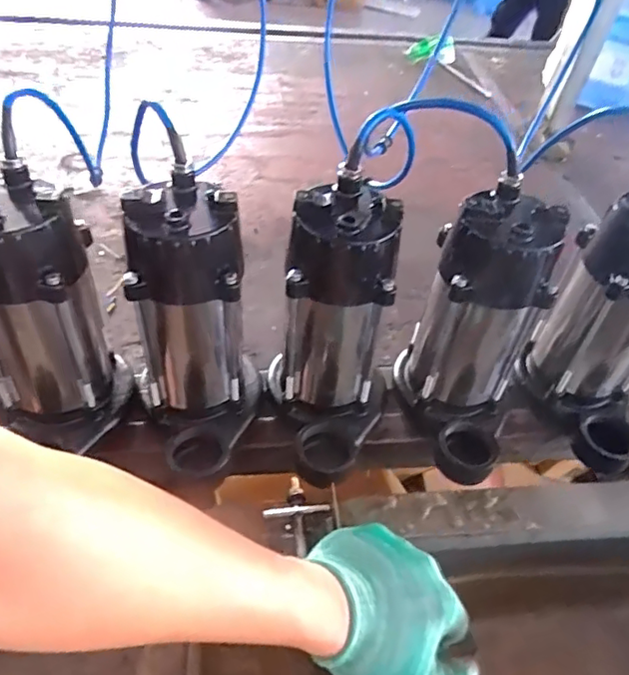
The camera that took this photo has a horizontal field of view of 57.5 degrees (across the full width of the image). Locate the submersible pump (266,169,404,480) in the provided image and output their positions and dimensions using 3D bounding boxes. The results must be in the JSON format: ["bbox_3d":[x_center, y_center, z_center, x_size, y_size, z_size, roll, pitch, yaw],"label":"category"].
[{"bbox_3d":[0.017,-0.006,0.497,0.107,0.219,0.132,5,46,-2],"label":"submersible pump"}]

